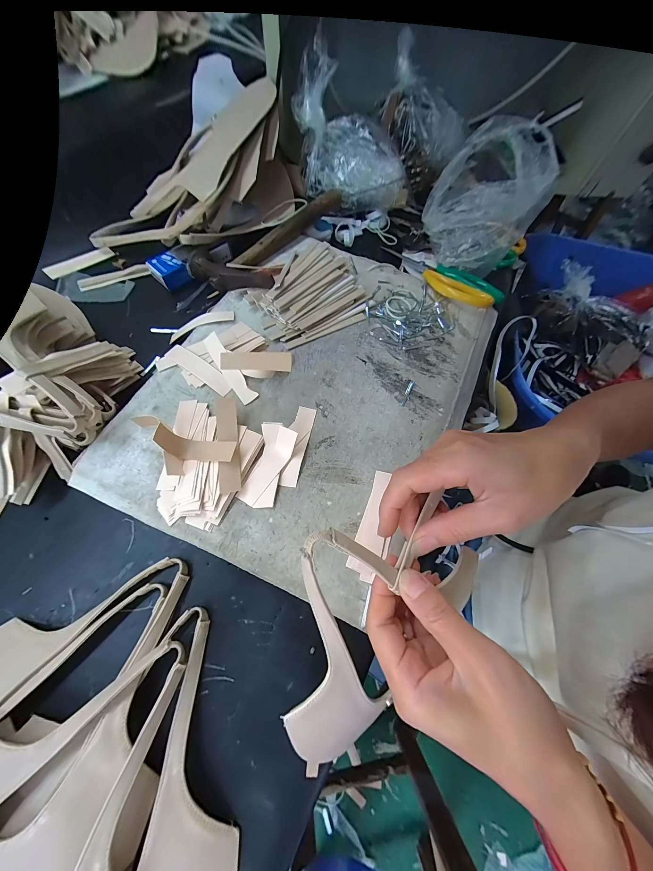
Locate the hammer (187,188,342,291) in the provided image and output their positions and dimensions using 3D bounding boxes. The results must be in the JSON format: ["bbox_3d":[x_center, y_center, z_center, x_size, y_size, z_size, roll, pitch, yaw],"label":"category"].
[{"bbox_3d":[-0.081,-0.282,0.367,0.130,0.032,0.232,21,68,6],"label":"hammer"}]

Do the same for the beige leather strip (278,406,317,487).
[{"bbox_3d":[-0.028,0.008,0.267,0.019,0.005,0.082,13,67,2],"label":"beige leather strip"}]

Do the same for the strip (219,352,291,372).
[{"bbox_3d":[-0.070,-0.073,0.274,0.082,0.017,0.005,7,24,21],"label":"strip"}]

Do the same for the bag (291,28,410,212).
[{"bbox_3d":[0.038,-0.408,0.381,0.156,0.112,0.101,5,67,-1],"label":"bag"}]

